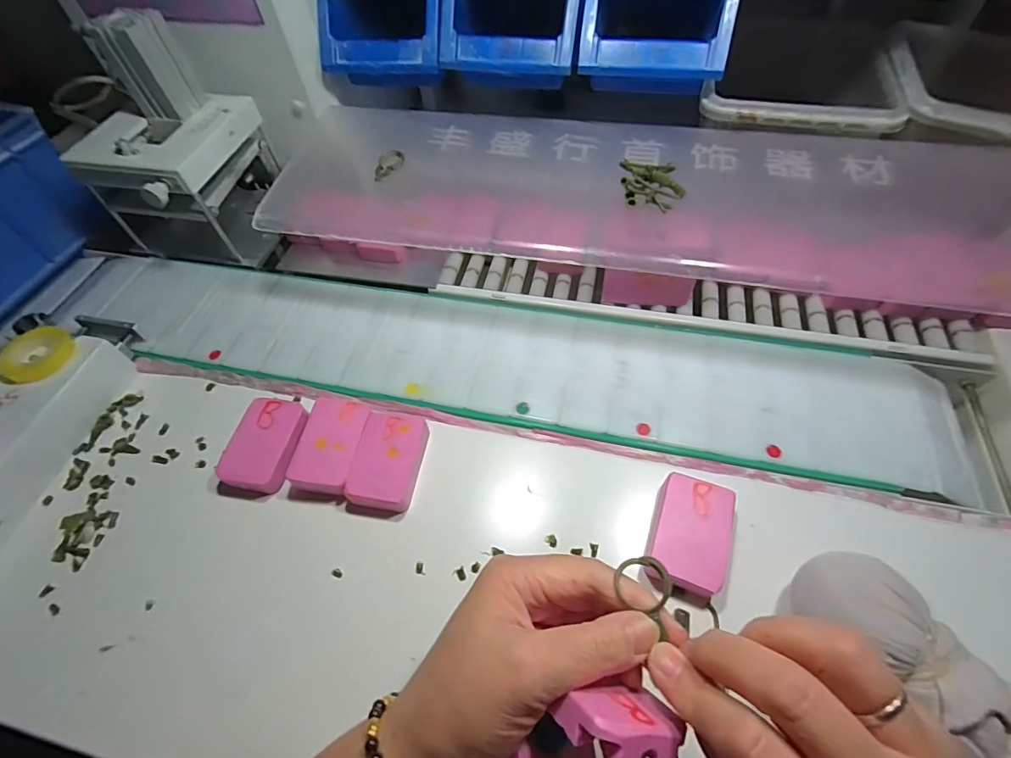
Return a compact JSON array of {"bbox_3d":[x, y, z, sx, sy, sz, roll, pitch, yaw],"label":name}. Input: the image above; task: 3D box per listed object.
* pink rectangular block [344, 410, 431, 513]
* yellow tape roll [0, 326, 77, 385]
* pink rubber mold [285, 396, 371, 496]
[{"bbox_3d":[-0.089,0.061,0.356,0.046,0.017,0.072,8,58,9],"label":"pink rectangular block"},{"bbox_3d":[-0.386,-0.017,0.388,0.052,0.016,0.052,-2,57,3],"label":"yellow tape roll"},{"bbox_3d":[-0.134,0.051,0.365,0.047,0.016,0.075,4,57,7],"label":"pink rubber mold"}]

